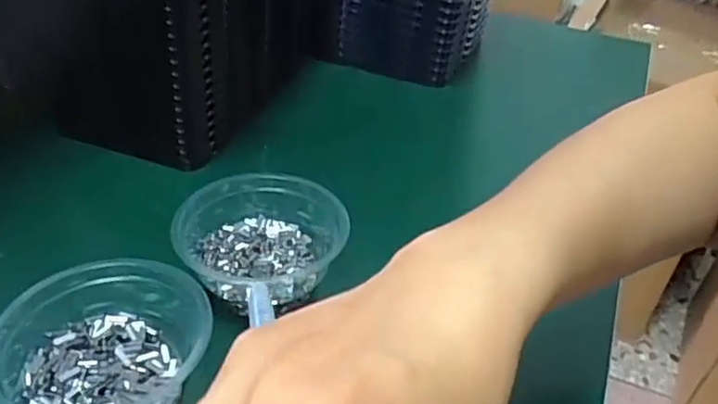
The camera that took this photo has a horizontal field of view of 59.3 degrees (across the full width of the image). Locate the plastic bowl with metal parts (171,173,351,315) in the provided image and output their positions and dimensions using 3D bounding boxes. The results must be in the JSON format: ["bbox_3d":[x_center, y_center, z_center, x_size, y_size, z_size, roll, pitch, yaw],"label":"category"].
[{"bbox_3d":[-0.064,0.024,0.427,0.105,0.041,0.100,-13,40,-23],"label":"plastic bowl with metal parts"}]

